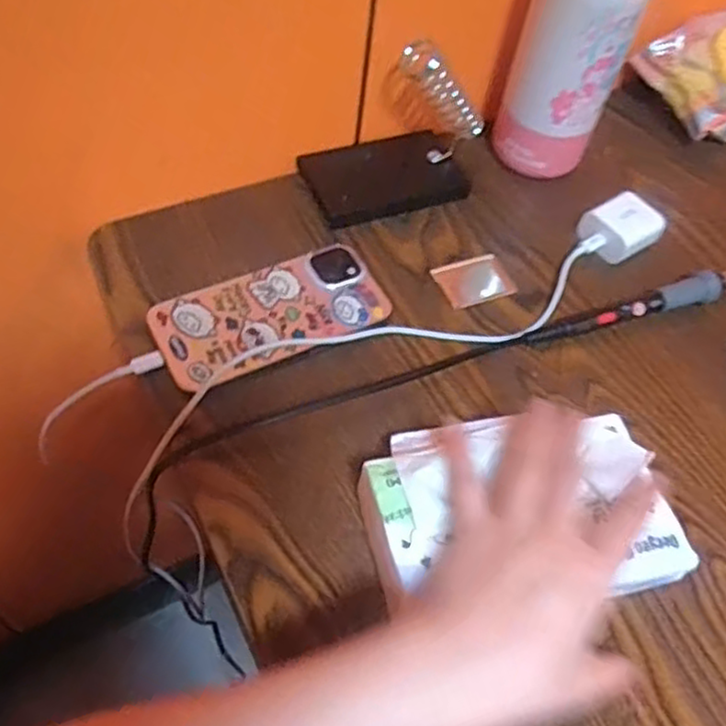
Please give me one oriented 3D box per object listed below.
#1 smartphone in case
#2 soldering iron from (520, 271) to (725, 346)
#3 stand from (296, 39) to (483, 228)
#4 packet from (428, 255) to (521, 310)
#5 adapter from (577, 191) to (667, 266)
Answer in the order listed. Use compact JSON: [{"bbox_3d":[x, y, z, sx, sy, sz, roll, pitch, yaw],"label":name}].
[{"bbox_3d":[-0.057,-0.031,0.447,0.143,0.012,0.068,-21,60,-21],"label":"smartphone in case"},{"bbox_3d":[0.194,-0.039,0.484,0.186,0.020,0.022,-16,58,-18],"label":"soldering iron"},{"bbox_3d":[0.024,-0.165,0.495,0.127,0.100,0.068,-20,60,-20],"label":"stand"},{"bbox_3d":[0.077,-0.058,0.490,0.052,0.004,0.040,-19,59,-19],"label":"packet"},{"bbox_3d":[0.187,-0.097,0.520,0.053,0.030,0.042,-26,62,-23],"label":"adapter"}]

